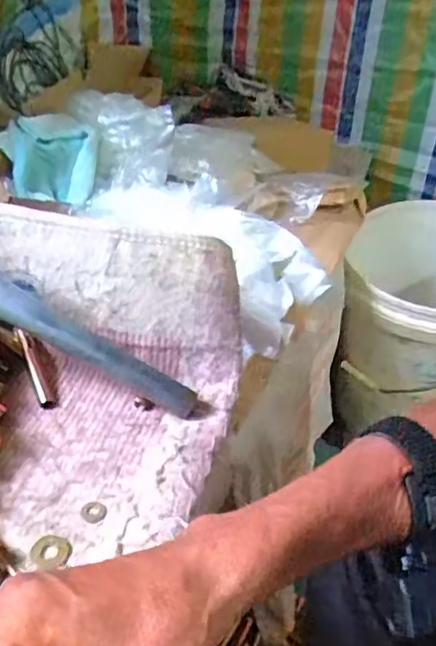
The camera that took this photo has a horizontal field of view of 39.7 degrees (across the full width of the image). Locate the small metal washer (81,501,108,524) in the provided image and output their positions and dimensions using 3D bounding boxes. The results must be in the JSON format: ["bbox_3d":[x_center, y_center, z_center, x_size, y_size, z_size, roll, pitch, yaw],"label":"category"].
[{"bbox_3d":[-0.085,0.129,0.415,0.017,0.004,0.017,6,36,2],"label":"small metal washer"}]

